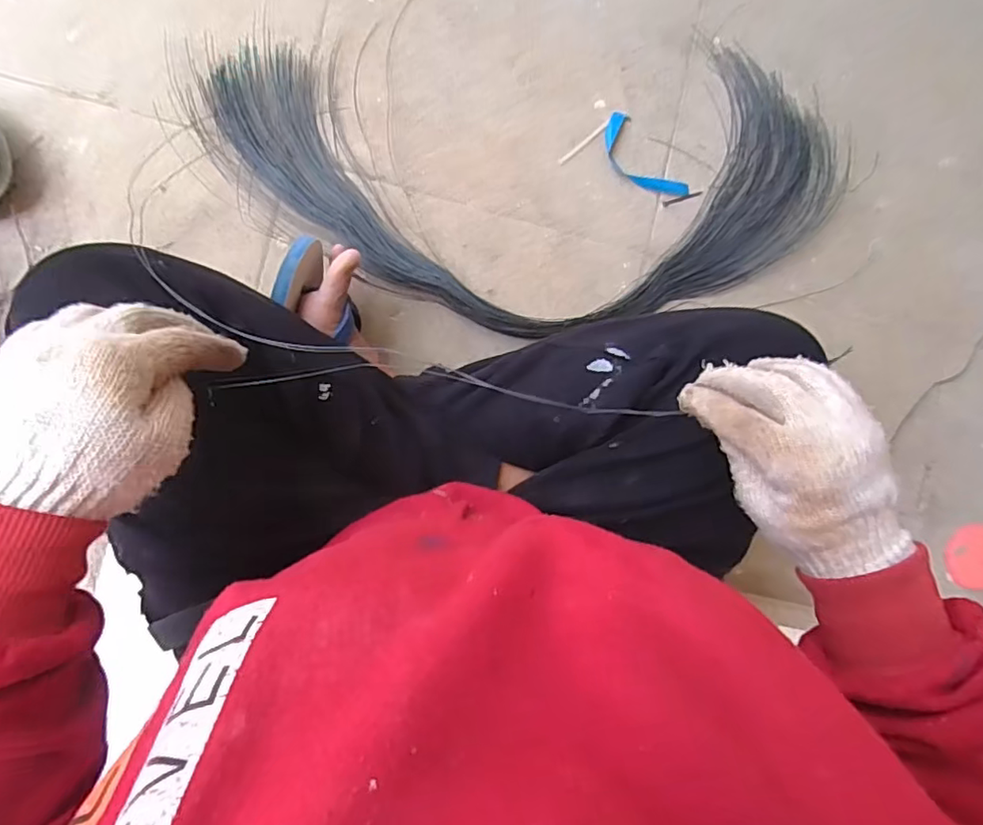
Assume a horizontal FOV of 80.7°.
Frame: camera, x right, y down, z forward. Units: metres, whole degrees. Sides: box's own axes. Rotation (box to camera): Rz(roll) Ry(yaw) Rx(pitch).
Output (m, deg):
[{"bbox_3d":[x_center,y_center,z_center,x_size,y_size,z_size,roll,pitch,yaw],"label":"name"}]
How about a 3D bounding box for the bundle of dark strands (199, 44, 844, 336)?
[{"bbox_3d":[0.047,-0.234,0.611,0.666,0.029,0.296,-2,91,-7],"label":"bundle of dark strands"}]

